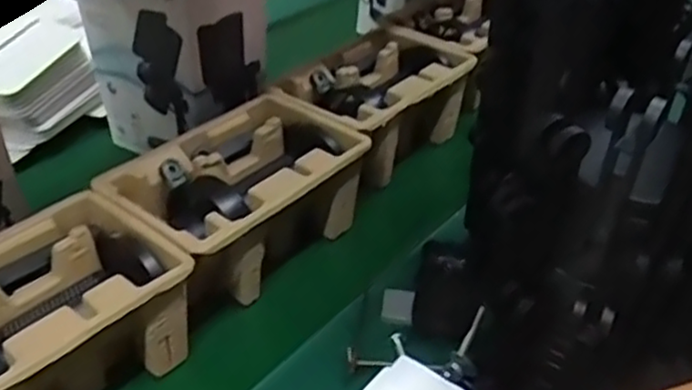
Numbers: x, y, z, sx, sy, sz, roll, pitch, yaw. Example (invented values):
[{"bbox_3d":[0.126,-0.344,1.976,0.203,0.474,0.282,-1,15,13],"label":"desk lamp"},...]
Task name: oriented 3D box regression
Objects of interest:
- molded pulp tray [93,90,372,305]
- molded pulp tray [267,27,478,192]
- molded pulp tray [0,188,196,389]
[{"bbox_3d":[-0.107,0.001,0.688,0.161,0.097,0.221,26,44,29],"label":"molded pulp tray"},{"bbox_3d":[0.029,-0.106,0.837,0.150,0.100,0.233,26,44,28],"label":"molded pulp tray"},{"bbox_3d":[-0.243,0.105,0.542,0.141,0.091,0.222,27,45,30],"label":"molded pulp tray"}]

